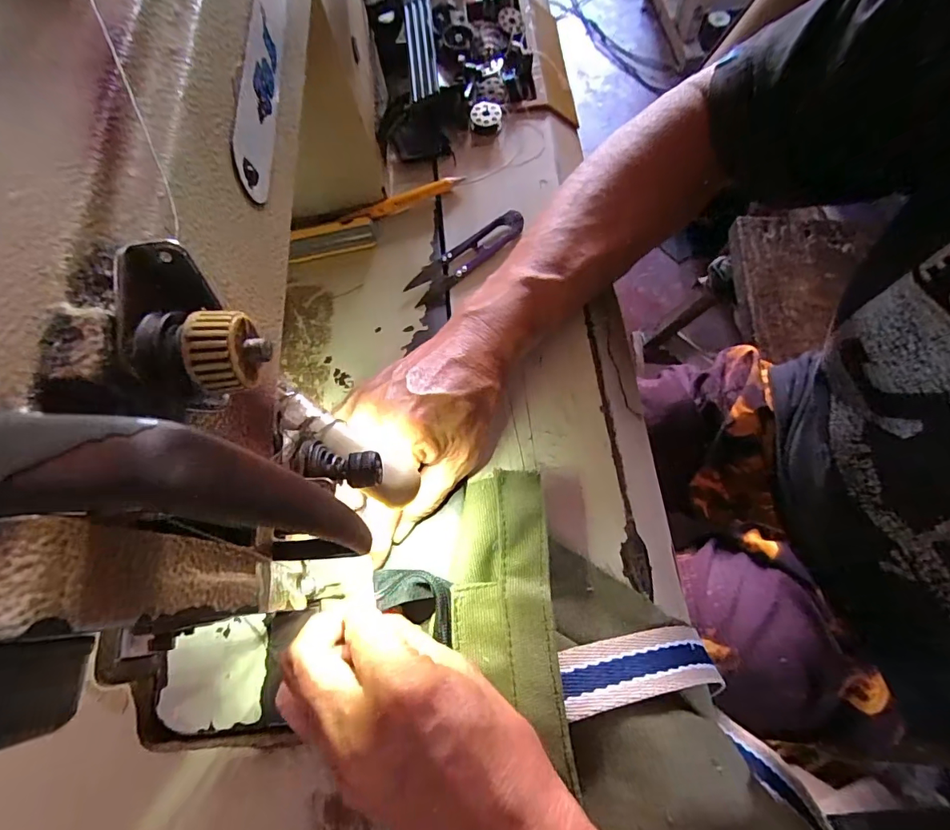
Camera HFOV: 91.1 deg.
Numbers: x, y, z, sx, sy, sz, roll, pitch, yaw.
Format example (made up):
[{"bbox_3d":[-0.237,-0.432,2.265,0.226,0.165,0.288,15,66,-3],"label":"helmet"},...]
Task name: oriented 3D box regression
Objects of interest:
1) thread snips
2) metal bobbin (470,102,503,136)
[{"bbox_3d":[-0.006,-0.116,0.339,0.100,0.008,0.028,-41,74,-12],"label":"thread snips"},{"bbox_3d":[0.009,-0.235,0.371,0.024,0.010,0.027,1,70,3],"label":"metal bobbin"}]

